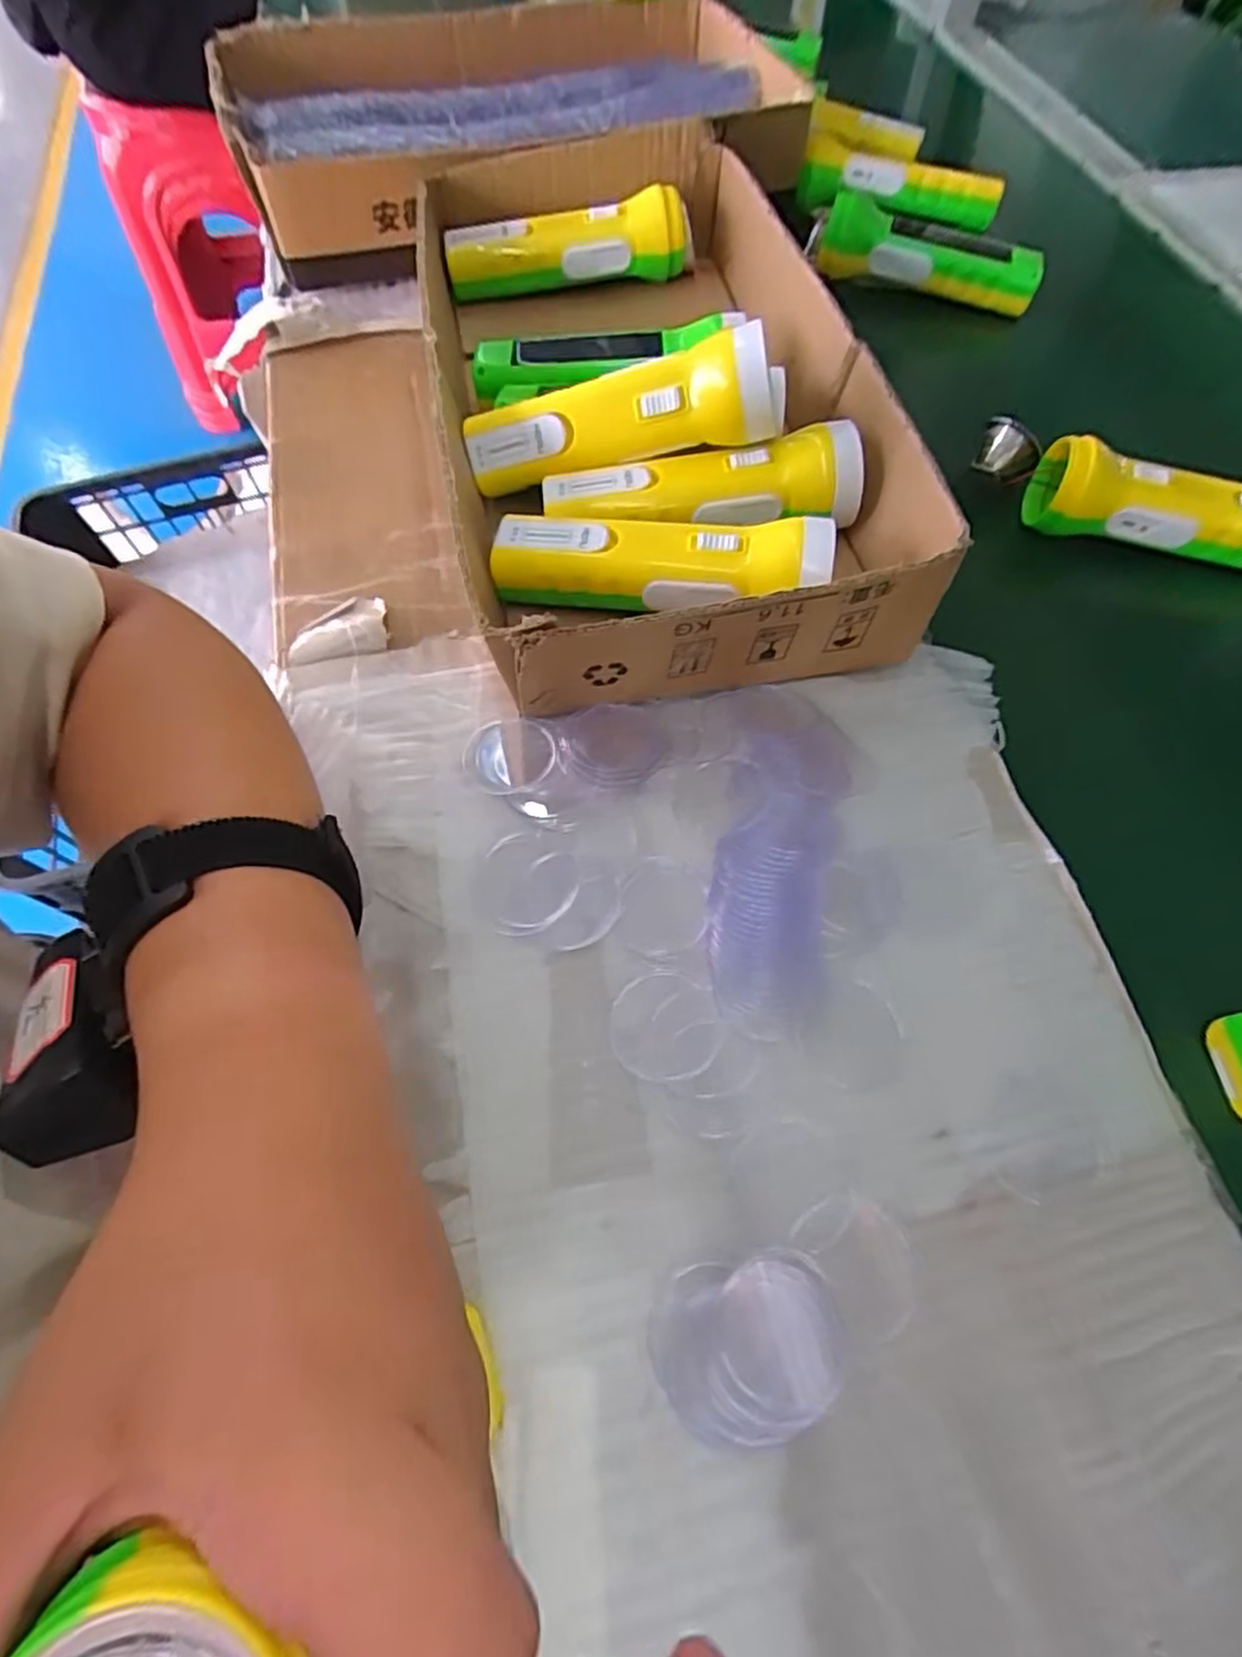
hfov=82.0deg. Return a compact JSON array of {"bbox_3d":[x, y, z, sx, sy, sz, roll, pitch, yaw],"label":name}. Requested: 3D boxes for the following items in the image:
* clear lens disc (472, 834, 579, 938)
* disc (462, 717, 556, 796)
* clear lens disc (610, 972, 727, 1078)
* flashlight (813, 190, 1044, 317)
[{"bbox_3d":[-0.041,0.024,0.309,0.042,0.004,0.046,0,63,-1],"label":"clear lens disc"},{"bbox_3d":[-0.053,-0.035,0.338,0.043,0.005,0.042,0,63,-1],"label":"disc"},{"bbox_3d":[0.018,0.078,0.285,0.043,0.004,0.040,0,63,-1],"label":"clear lens disc"},{"bbox_3d":[0.225,-0.428,0.532,0.167,0.046,0.053,15,64,7],"label":"flashlight"}]

